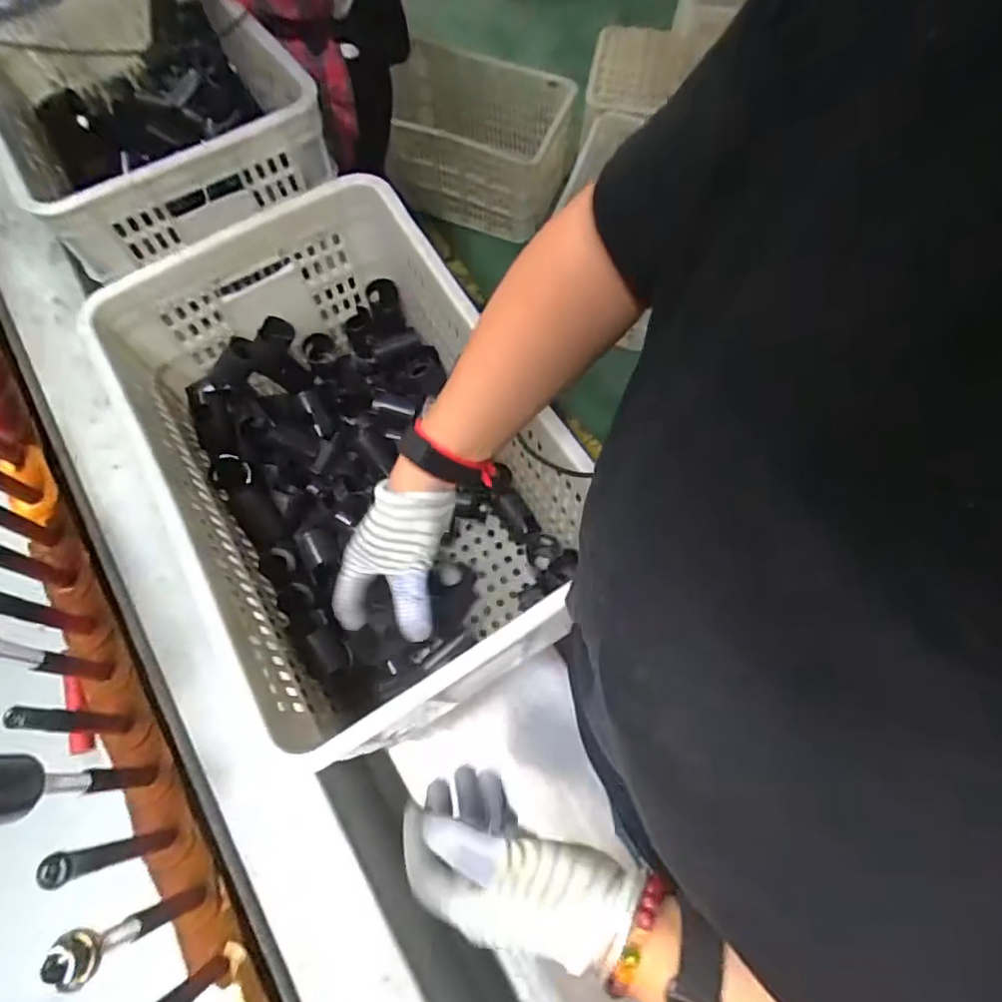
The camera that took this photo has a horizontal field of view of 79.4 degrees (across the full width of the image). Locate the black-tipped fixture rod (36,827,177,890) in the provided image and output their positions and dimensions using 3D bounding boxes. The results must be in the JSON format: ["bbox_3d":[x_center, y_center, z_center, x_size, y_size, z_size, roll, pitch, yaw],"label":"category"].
[{"bbox_3d":[-0.280,0.255,0.440,0.017,0.148,0.019,-16,70,-5],"label":"black-tipped fixture rod"}]

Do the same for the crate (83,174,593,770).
[{"bbox_3d":[-0.171,-0.058,0.696,0.343,0.279,0.529,-30,73,-13],"label":"crate"}]

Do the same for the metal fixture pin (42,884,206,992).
[{"bbox_3d":[-0.251,0.289,0.408,0.028,0.166,0.025,-26,71,-8],"label":"metal fixture pin"}]

